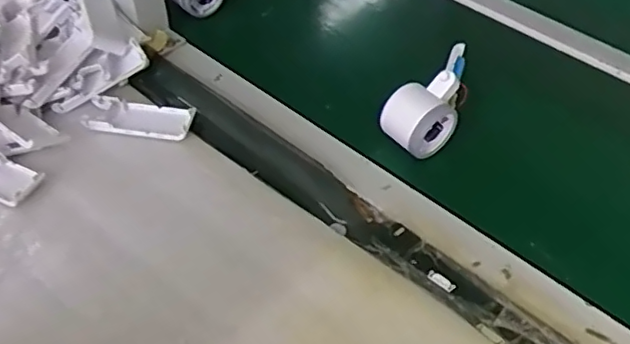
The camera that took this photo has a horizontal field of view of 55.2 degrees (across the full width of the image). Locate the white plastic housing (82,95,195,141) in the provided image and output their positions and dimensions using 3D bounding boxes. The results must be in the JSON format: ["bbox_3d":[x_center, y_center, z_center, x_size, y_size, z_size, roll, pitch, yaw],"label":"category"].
[{"bbox_3d":[-0.172,-0.054,0.594,0.104,0.011,0.043,6,50,2],"label":"white plastic housing"}]

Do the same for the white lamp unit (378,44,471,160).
[{"bbox_3d":[0.131,-0.081,0.613,0.057,0.064,0.157,33,56,23],"label":"white lamp unit"}]

